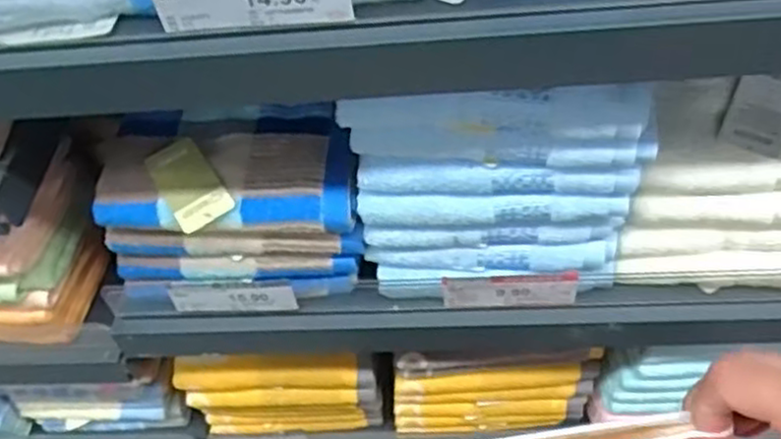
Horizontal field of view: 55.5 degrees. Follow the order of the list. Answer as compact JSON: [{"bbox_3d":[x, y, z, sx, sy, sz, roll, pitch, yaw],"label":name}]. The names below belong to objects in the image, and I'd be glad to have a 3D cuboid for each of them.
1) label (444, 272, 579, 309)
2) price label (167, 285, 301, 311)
[{"bbox_3d":[0.093,0.057,0.576,0.101,0.036,0.008,-2,50,5],"label":"label"},{"bbox_3d":[-0.127,0.065,0.603,0.101,0.030,0.008,-2,35,8],"label":"price label"}]

